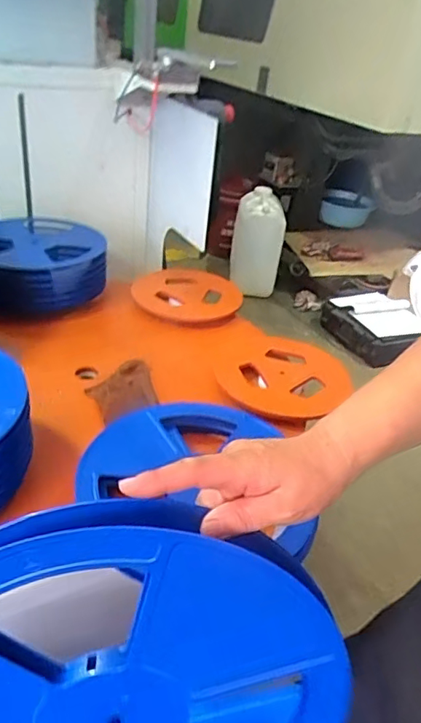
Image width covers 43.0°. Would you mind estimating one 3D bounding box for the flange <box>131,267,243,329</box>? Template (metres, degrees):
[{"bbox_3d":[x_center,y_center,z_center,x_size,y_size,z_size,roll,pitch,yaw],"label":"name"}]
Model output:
[{"bbox_3d":[-0.053,-0.174,1.323,0.257,0.024,0.279,7,33,-2],"label":"flange"}]

